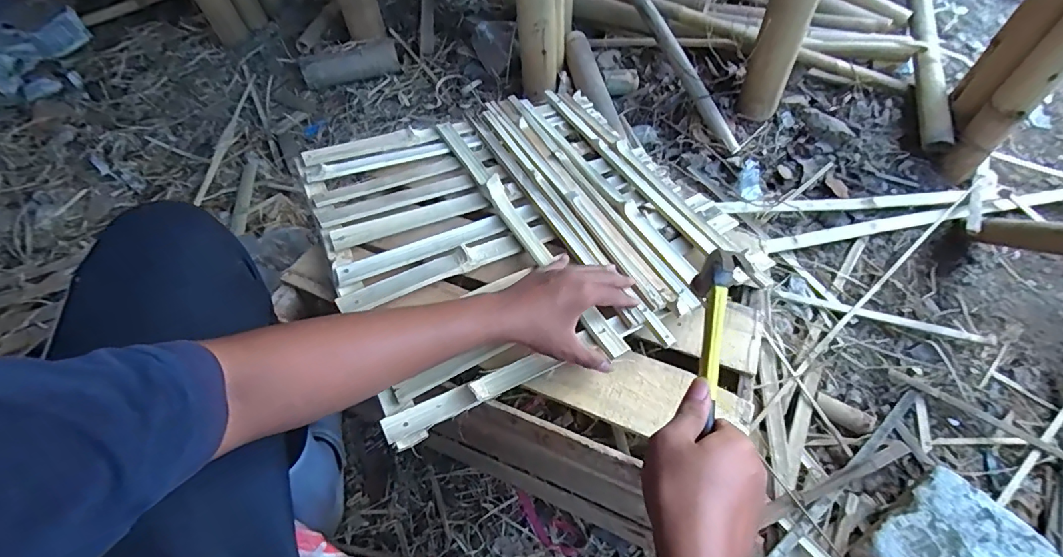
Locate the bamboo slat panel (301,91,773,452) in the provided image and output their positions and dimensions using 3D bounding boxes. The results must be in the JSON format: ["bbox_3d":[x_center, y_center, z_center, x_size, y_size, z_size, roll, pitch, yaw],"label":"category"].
[{"bbox_3d":[-0.022,-0.091,0.672,0.489,0.032,0.494,-22,54,-17],"label":"bamboo slat panel"}]

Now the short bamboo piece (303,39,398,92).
[{"bbox_3d":[-0.501,-0.594,1.347,0.259,0.064,0.077,-20,61,-12],"label":"short bamboo piece"}]

